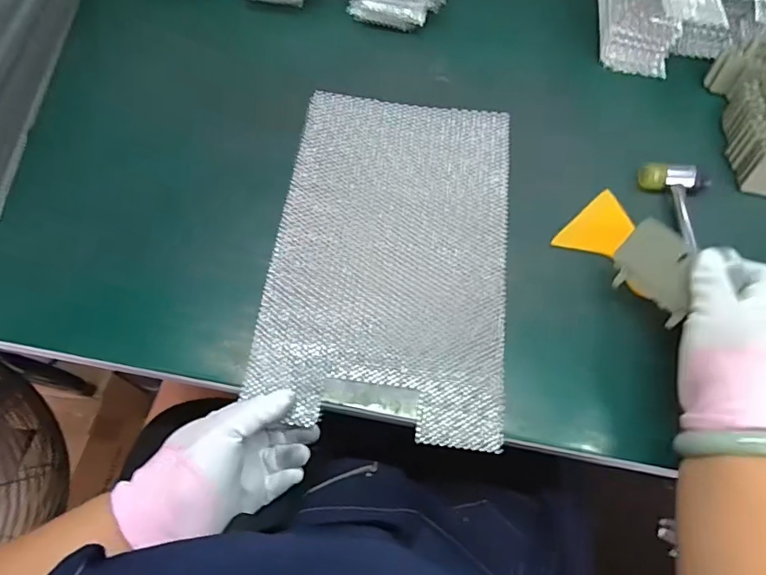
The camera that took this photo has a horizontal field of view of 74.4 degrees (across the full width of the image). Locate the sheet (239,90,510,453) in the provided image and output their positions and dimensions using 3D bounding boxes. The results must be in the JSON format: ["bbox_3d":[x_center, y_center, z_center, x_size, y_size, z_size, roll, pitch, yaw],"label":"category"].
[{"bbox_3d":[0.007,-0.039,0.451,0.199,0.009,0.326,6,66,3],"label":"sheet"}]

